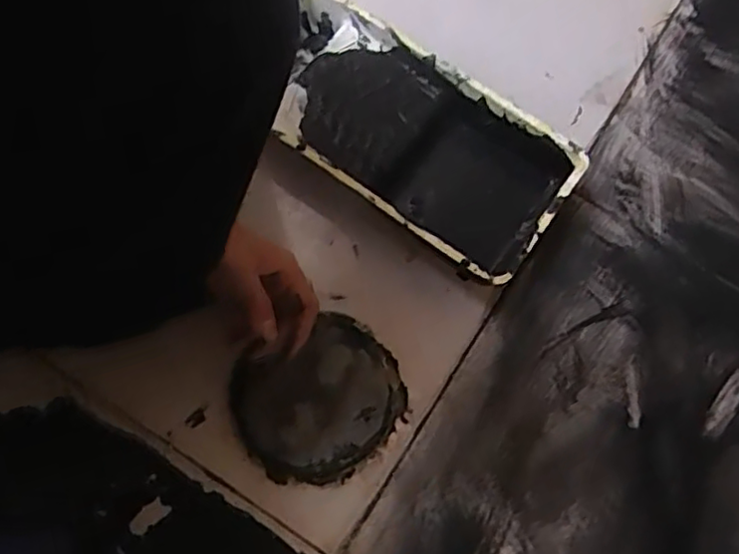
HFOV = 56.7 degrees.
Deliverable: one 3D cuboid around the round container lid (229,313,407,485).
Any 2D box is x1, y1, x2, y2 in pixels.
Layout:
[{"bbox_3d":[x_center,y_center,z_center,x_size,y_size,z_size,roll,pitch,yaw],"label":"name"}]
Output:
[{"bbox_3d":[-0.043,0.109,0.604,0.146,0.030,0.126,-27,75,-10],"label":"round container lid"}]

